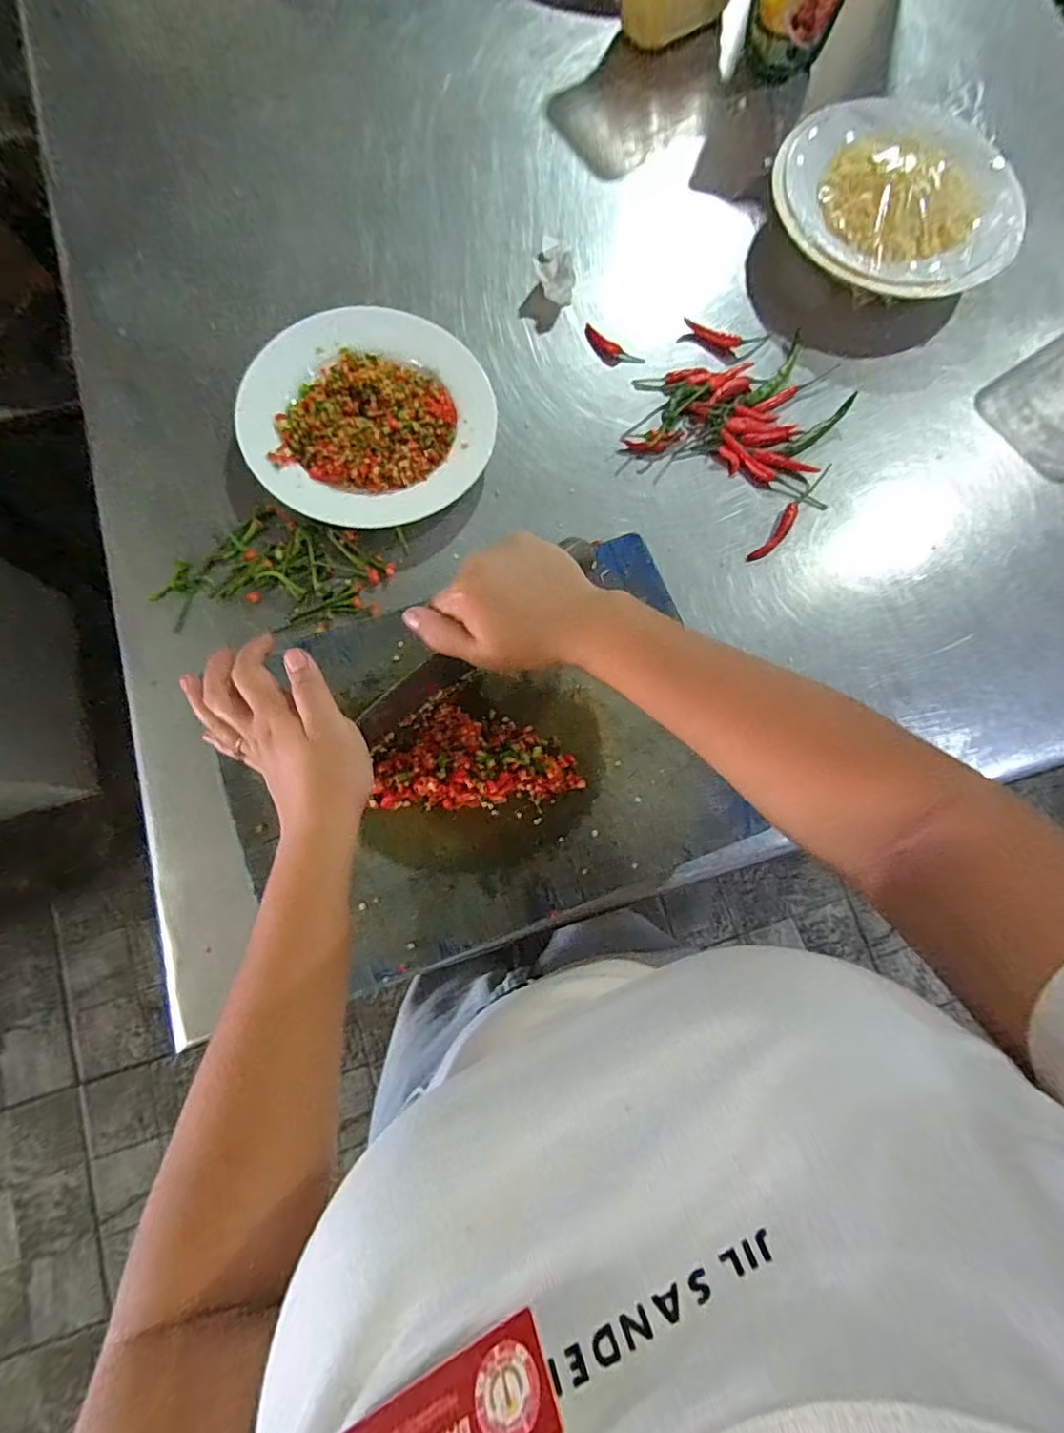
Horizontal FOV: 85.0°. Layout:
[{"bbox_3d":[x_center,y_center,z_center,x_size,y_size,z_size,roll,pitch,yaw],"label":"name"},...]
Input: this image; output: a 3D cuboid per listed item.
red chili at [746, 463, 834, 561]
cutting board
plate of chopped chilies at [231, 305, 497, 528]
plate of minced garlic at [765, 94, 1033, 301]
[{"bbox_3d":[0.217,-0.169,0.480,0.014,0.007,0.117,39,78,5],"label":"red chili"},{"bbox_3d":[-0.029,0.034,0.398,0.333,0.019,0.239,-20,81,-8],"label":"cutting board"},{"bbox_3d":[-0.132,-0.243,0.462,0.187,0.028,0.185,1,78,-3],"label":"plate of chopped chilies"},{"bbox_3d":[0.332,-0.473,0.528,0.216,0.061,0.227,1,78,-3],"label":"plate of minced garlic"}]

